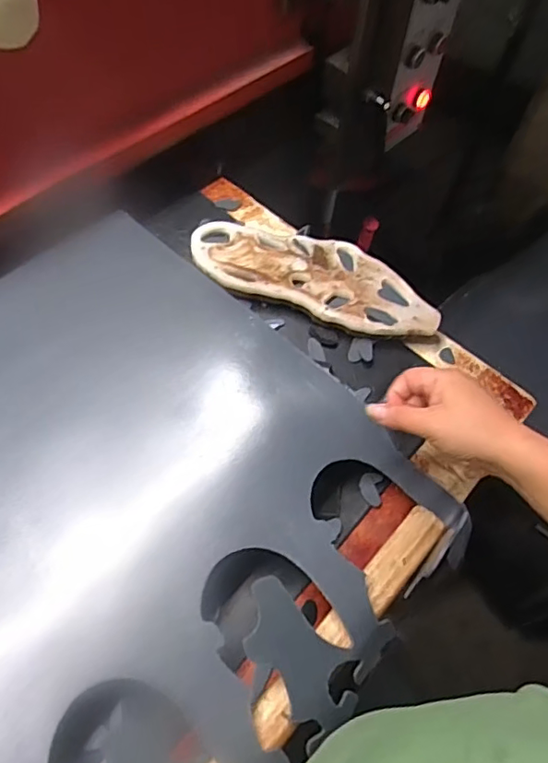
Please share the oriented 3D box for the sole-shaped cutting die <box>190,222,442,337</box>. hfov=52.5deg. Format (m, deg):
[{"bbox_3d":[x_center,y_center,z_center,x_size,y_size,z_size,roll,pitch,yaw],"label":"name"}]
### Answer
[{"bbox_3d":[0.048,-0.122,0.624,0.277,0.022,0.122,17,57,7],"label":"sole-shaped cutting die"}]

